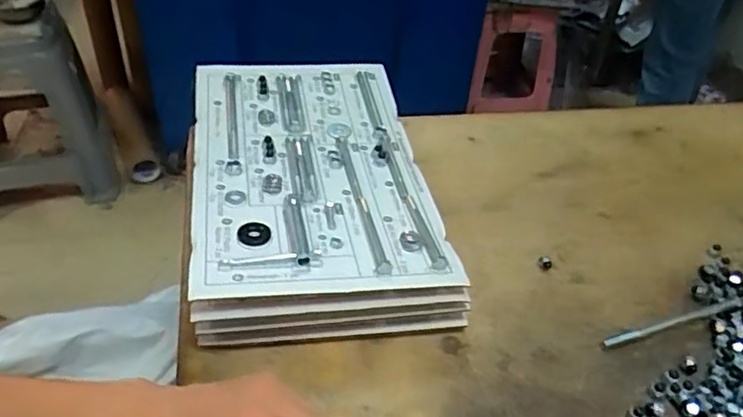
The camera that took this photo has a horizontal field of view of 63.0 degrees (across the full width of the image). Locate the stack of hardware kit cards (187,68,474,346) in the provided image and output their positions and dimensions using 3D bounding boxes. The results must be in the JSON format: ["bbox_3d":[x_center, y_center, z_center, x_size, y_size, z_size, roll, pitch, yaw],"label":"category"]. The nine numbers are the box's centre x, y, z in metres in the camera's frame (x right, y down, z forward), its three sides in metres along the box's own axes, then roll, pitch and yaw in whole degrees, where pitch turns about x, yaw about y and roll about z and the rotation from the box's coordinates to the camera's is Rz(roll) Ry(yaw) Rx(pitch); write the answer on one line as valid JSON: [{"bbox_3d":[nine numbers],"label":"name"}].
[{"bbox_3d":[-0.068,-0.030,0.662,0.232,0.075,0.386,-4,40,-11],"label":"stack of hardware kit cards"}]

